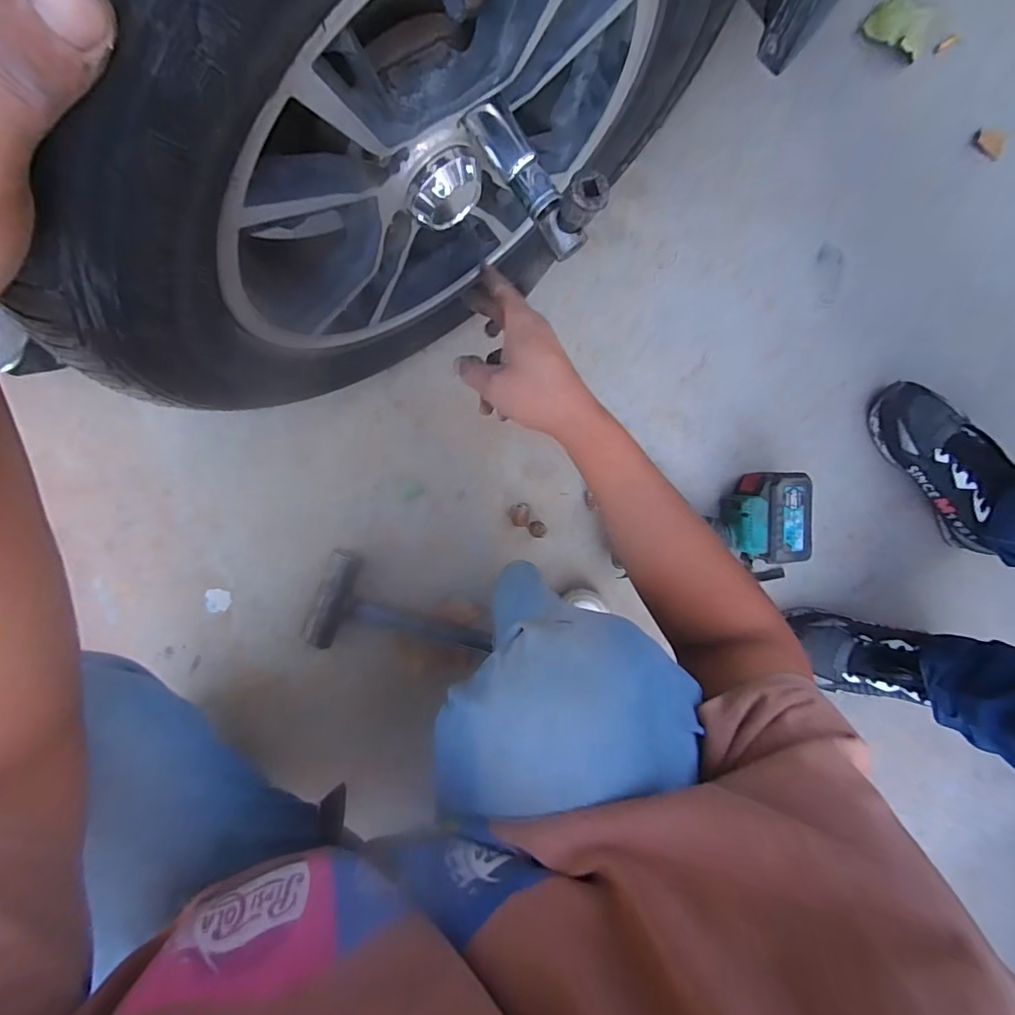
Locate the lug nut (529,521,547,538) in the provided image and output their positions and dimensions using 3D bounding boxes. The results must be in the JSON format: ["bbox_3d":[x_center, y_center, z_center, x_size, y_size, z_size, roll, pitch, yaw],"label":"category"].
[{"bbox_3d":[0.039,0.028,0.632,0.021,0.030,0.020,-1,97,-6],"label":"lug nut"}]

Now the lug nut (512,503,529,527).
[{"bbox_3d":[0.017,0.009,0.634,0.022,0.021,0.031,1,97,-6],"label":"lug nut"}]

